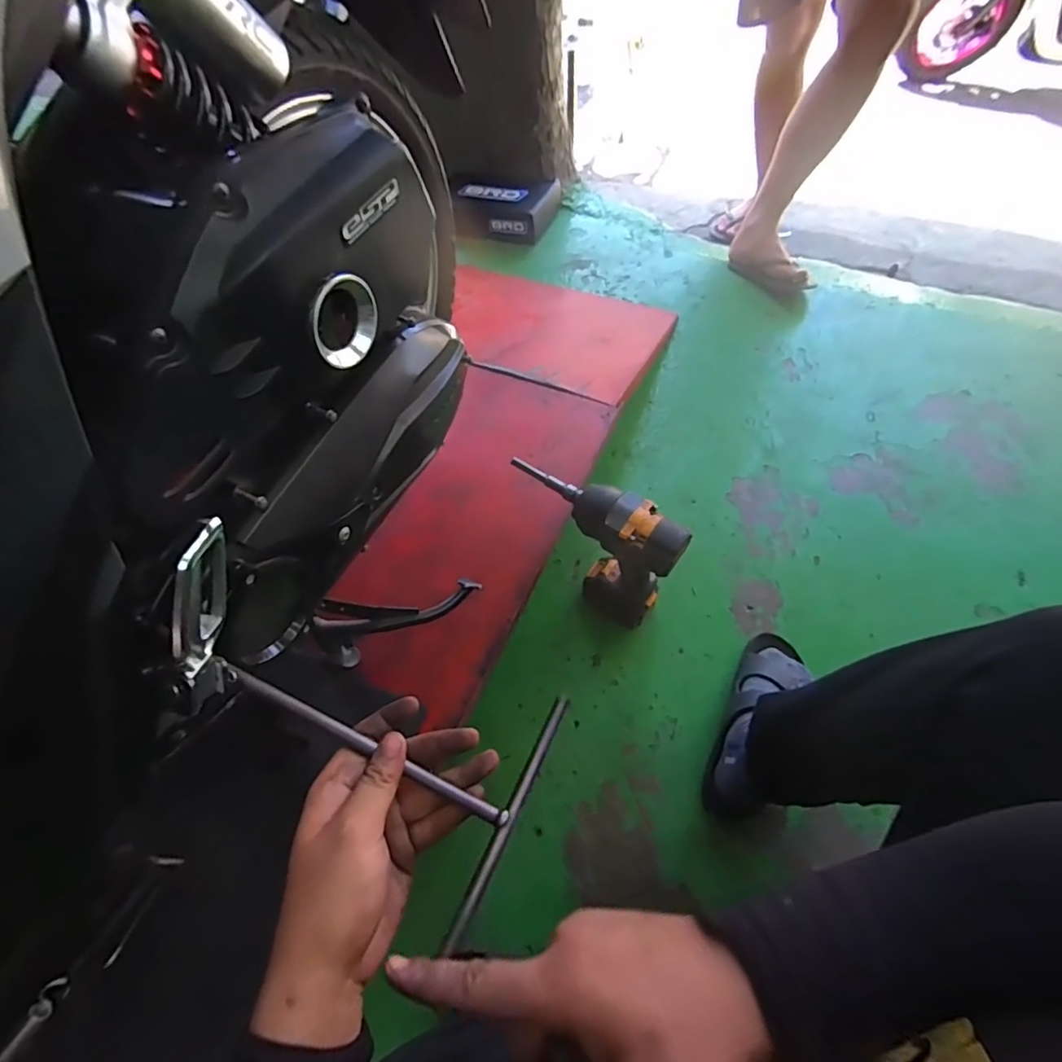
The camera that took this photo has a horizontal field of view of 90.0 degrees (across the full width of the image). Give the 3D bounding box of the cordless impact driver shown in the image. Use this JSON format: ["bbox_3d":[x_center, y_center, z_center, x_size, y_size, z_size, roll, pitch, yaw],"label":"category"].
[{"bbox_3d":[0.092,0.022,0.833,0.271,0.278,0.073,32,67,20],"label":"cordless impact driver"}]

